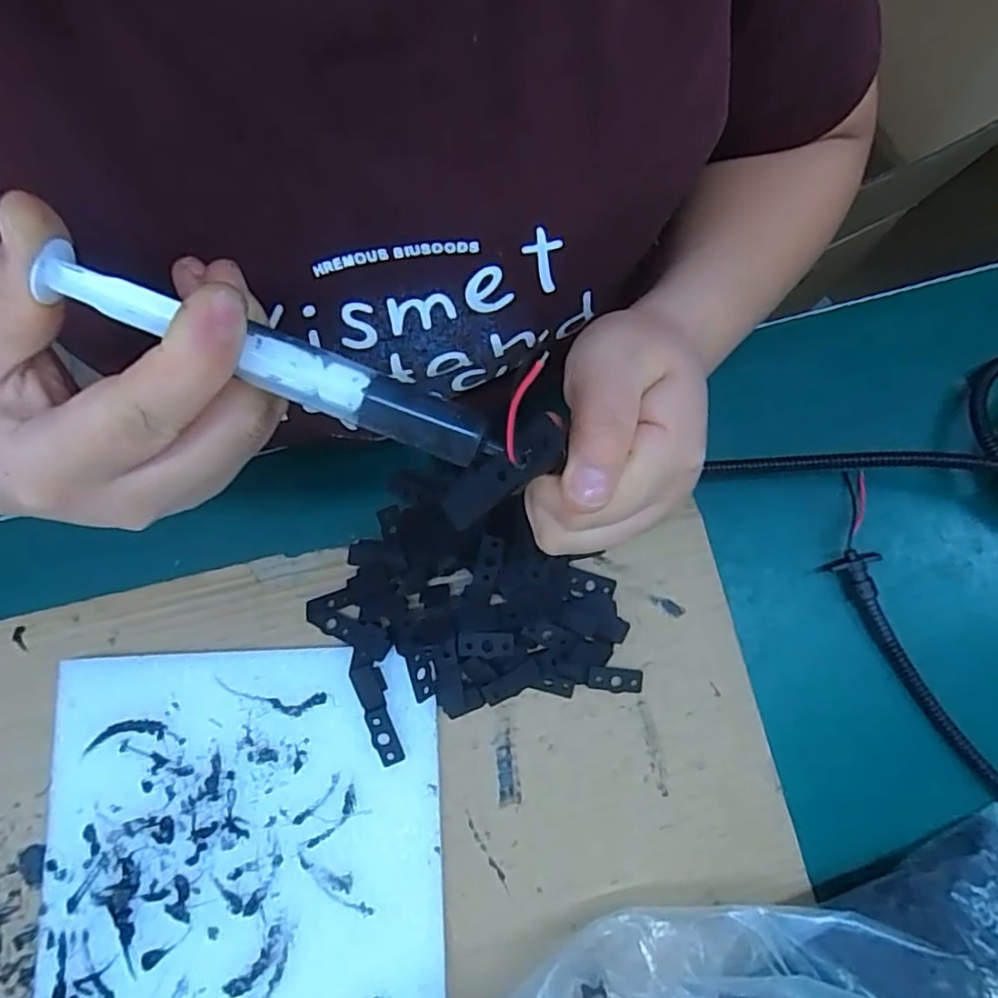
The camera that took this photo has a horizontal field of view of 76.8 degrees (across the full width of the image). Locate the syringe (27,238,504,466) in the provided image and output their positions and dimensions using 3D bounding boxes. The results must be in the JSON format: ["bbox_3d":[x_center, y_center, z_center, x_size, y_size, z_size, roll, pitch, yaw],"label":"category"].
[{"bbox_3d":[-0.060,-0.038,0.175,0.124,0.010,0.015,21,80,-10],"label":"syringe"}]

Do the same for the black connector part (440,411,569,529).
[{"bbox_3d":[-0.001,-0.007,0.202,0.053,0.009,0.014,-39,78,36],"label":"black connector part"}]

